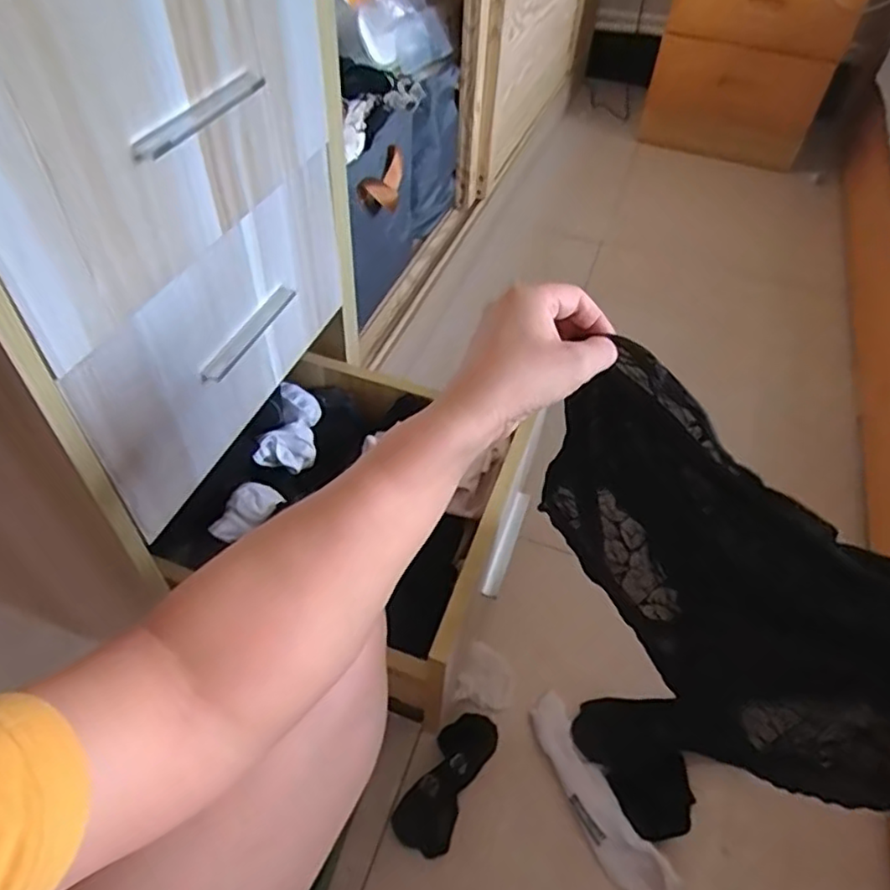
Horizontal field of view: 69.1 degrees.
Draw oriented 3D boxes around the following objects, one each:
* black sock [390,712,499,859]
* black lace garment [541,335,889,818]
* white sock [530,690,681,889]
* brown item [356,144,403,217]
[{"bbox_3d":[0.004,0.353,0.691,0.060,0.048,0.150,24,52,16],"label":"black sock"},{"bbox_3d":[0.190,0.108,0.443,0.051,0.250,0.311,-31,58,-26],"label":"black lace garment"},{"bbox_3d":[0.158,0.370,0.686,0.052,0.026,0.213,-21,54,-20],"label":"white sock"},{"bbox_3d":[-0.084,-0.360,0.895,0.045,0.057,0.114,8,49,3],"label":"brown item"}]

